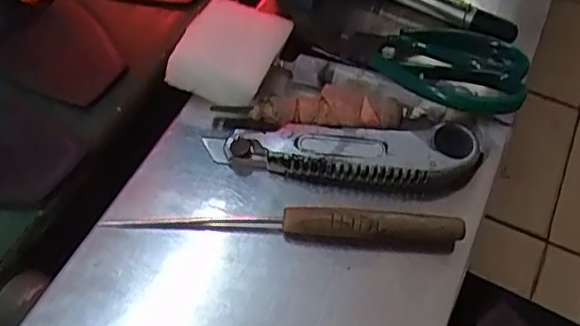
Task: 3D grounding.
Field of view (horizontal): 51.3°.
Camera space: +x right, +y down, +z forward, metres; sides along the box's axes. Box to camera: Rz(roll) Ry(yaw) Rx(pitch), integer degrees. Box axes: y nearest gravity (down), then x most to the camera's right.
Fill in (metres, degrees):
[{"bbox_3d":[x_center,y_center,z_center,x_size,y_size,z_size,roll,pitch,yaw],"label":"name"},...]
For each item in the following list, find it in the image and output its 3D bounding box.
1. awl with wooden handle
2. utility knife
[{"bbox_3d":[-0.003,0.033,0.343,0.199,0.019,0.014,4,56,0],"label":"awl with wooden handle"},{"bbox_3d":[0.031,-0.006,0.370,0.161,0.024,0.036,3,56,-1],"label":"utility knife"}]

